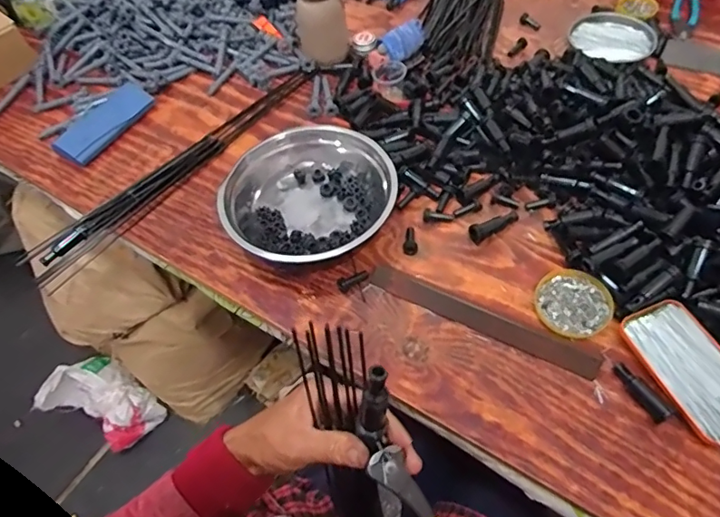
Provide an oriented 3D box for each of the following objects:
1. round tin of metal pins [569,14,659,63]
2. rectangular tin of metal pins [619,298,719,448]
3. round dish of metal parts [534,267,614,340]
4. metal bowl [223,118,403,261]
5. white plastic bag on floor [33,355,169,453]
[{"bbox_3d":[0.424,-0.370,0.854,0.114,0.017,0.126,-31,59,-17],"label":"round tin of metal pins"},{"bbox_3d":[0.341,0.113,0.527,0.084,0.015,0.144,-18,56,-9],"label":"rectangular tin of metal pins"},{"bbox_3d":[0.244,0.050,0.585,0.080,0.009,0.080,-2,55,3],"label":"round dish of metal parts"},{"bbox_3d":[-0.066,-0.074,0.660,0.215,0.072,0.213,-26,58,-14],"label":"metal bowl"},{"bbox_3d":[-0.623,0.356,1.242,0.261,0.094,0.180,29,63,21],"label":"white plastic bag on floor"}]

